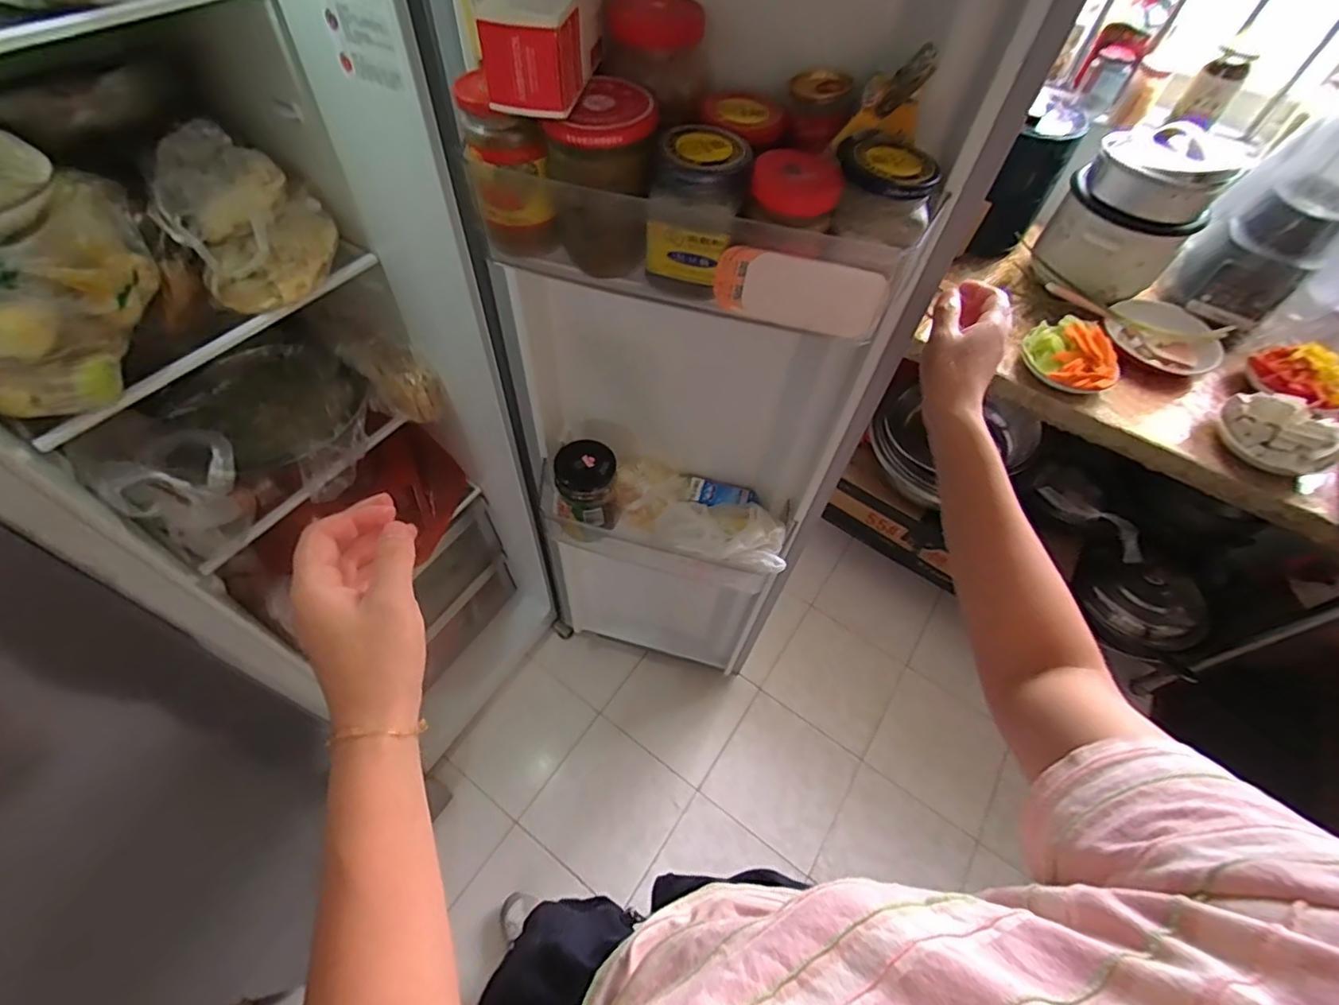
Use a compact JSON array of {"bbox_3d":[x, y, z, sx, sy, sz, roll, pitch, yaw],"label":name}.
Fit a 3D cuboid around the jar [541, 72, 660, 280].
[{"bbox_3d":[-0.056,-0.248,0.444,0.086,0.117,0.086,0,56,-4],"label":"jar"}]

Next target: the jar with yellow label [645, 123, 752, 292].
[{"bbox_3d":[0.021,-0.223,0.439,0.072,0.098,0.062,16,56,7],"label":"jar with yellow label"}]

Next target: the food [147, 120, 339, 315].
[{"bbox_3d":[-0.484,-0.327,0.652,0.157,0.132,0.135,-28,62,-21],"label":"food"}]

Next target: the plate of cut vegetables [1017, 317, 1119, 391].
[{"bbox_3d":[0.758,-0.280,1.064,0.170,0.065,0.139,38,61,20],"label":"plate of cut vegetables"}]

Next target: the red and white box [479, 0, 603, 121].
[{"bbox_3d":[-0.086,-0.316,0.382,0.059,0.054,0.116,8,56,2],"label":"red and white box"}]

